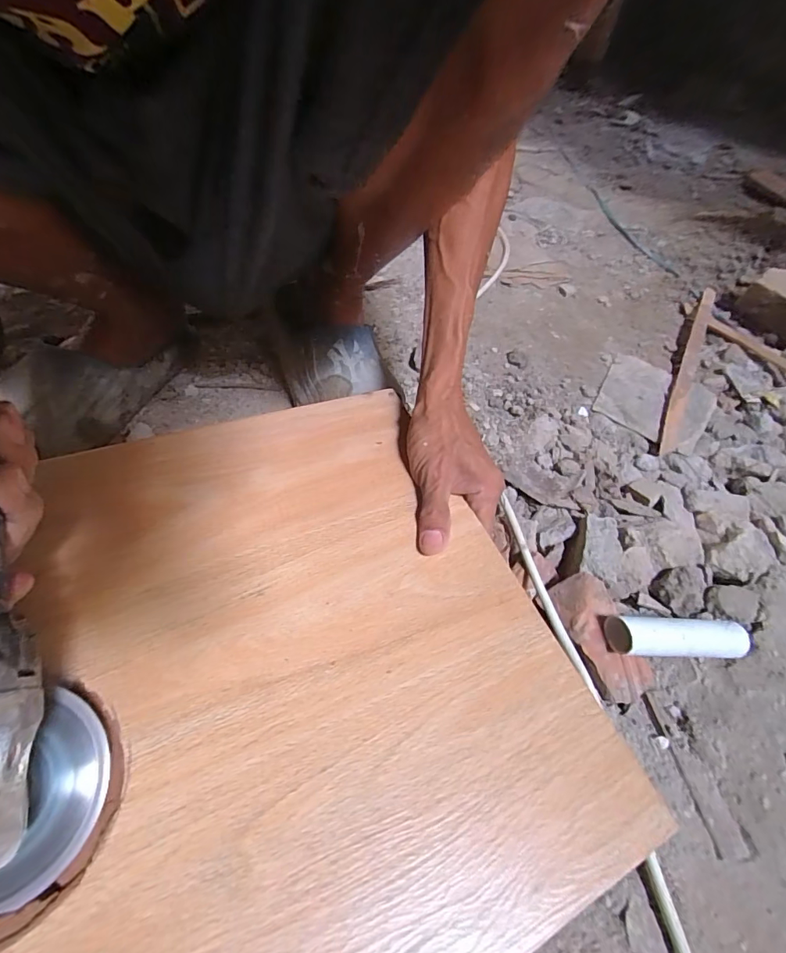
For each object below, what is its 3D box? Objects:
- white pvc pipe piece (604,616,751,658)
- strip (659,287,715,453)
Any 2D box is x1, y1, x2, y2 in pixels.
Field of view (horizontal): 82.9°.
[{"bbox_3d":[0.249,0.138,0.383,0.123,0.031,0.030,2,51,-4],"label":"white pvc pipe piece"},{"bbox_3d":[0.468,-0.187,0.696,0.027,0.017,0.454,28,54,16],"label":"strip"}]

